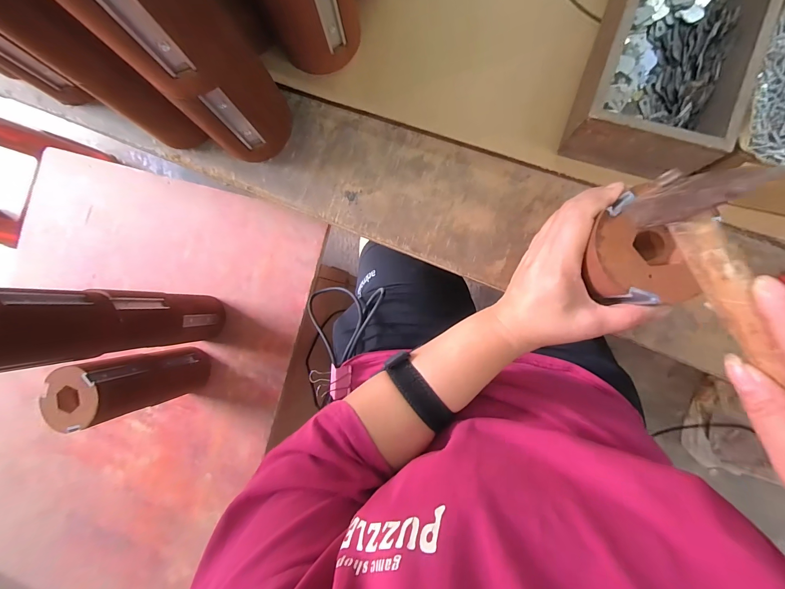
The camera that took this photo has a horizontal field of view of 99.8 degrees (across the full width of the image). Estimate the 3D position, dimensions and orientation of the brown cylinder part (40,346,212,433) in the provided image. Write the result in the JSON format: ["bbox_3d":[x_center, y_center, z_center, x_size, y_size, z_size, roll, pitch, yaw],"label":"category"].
[{"bbox_3d":[-0.372,0.130,0.496,0.078,0.202,0.080,-14,87,6],"label":"brown cylinder part"}]

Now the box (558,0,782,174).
[{"bbox_3d":[0.239,-0.248,0.269,0.101,0.067,0.292,18,91,6],"label":"box"}]

